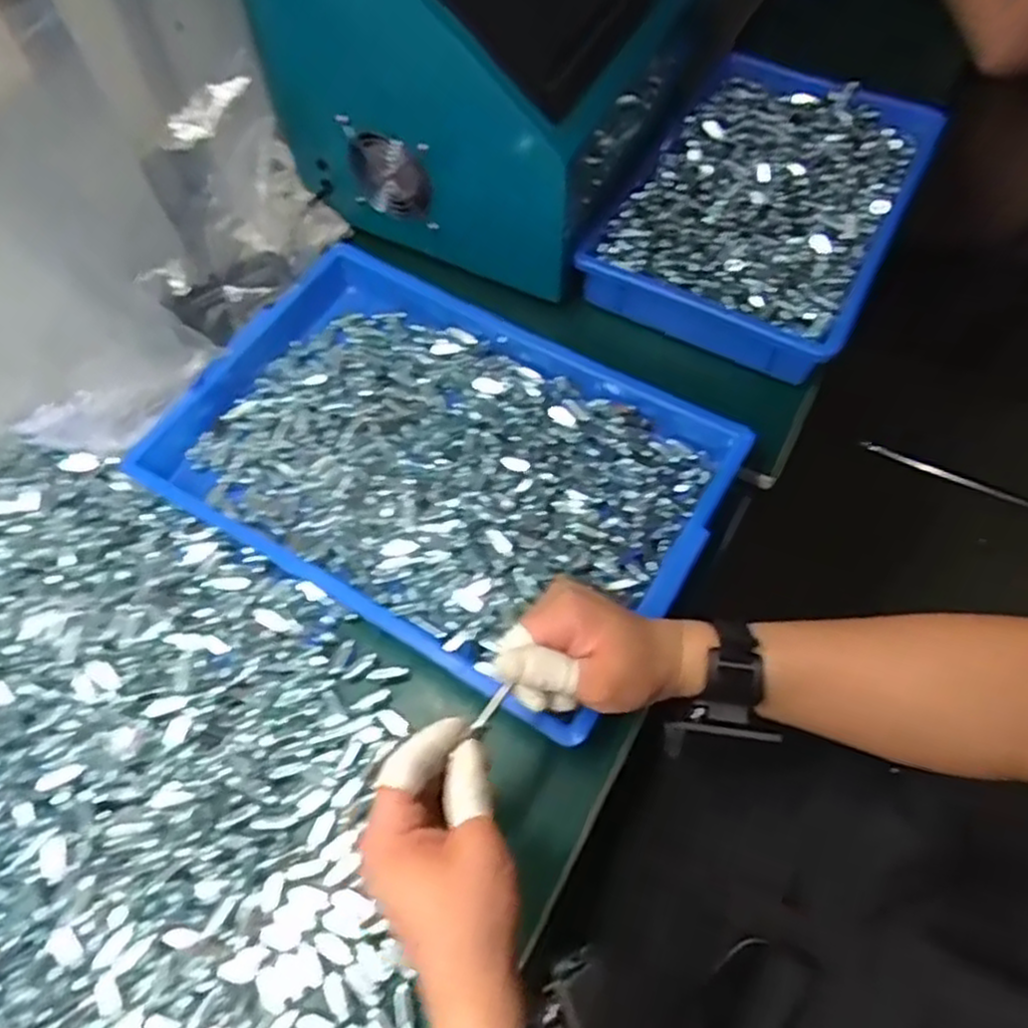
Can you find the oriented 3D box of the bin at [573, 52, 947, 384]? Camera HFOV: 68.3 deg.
[{"bbox_3d":[0.245,-0.303,0.743,0.244,0.058,0.356,27,65,14],"label":"bin"}]

